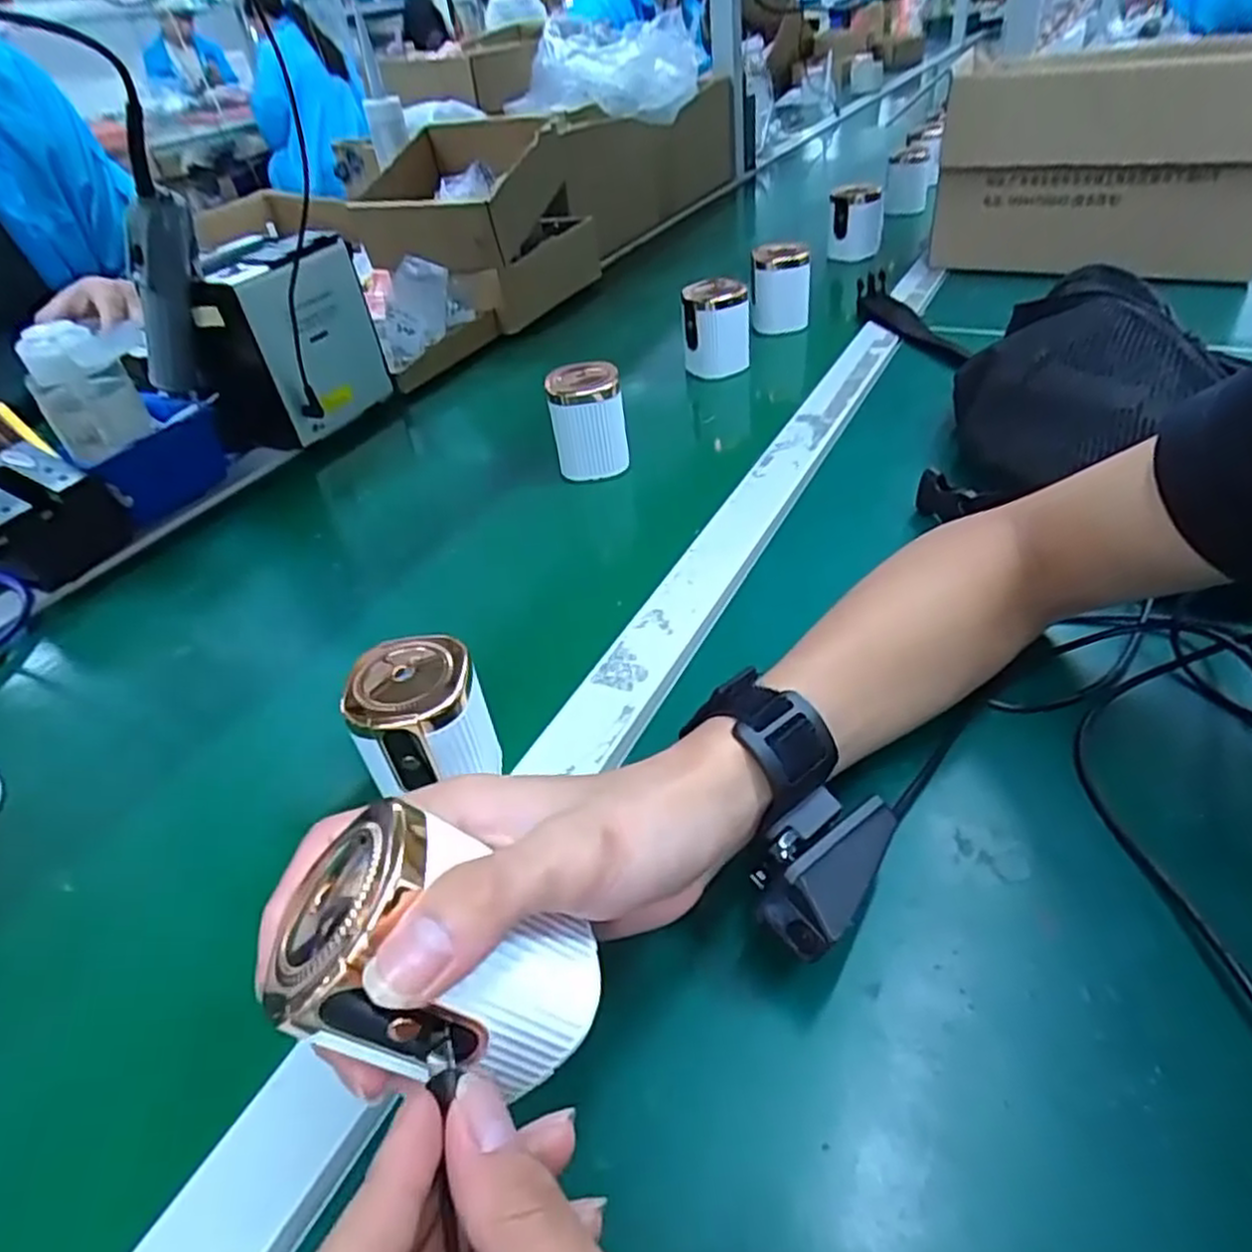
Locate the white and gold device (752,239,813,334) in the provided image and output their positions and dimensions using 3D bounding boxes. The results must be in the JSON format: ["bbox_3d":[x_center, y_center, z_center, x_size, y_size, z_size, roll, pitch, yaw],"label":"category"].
[{"bbox_3d":[0.151,-0.329,0.735,0.057,0.072,0.052,1,41,11],"label":"white and gold device"}]

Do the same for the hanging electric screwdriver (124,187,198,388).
[{"bbox_3d":[-0.352,-0.254,0.580,0.025,0.170,0.032,33,49,-5],"label":"hanging electric screwdriver"}]

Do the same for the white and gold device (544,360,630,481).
[{"bbox_3d":[-0.028,-0.155,0.567,0.052,0.071,0.045,-7,40,1],"label":"white and gold device"}]

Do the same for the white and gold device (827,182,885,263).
[{"bbox_3d":[0.273,-0.477,0.895,0.064,0.075,0.062,8,43,19],"label":"white and gold device"}]

